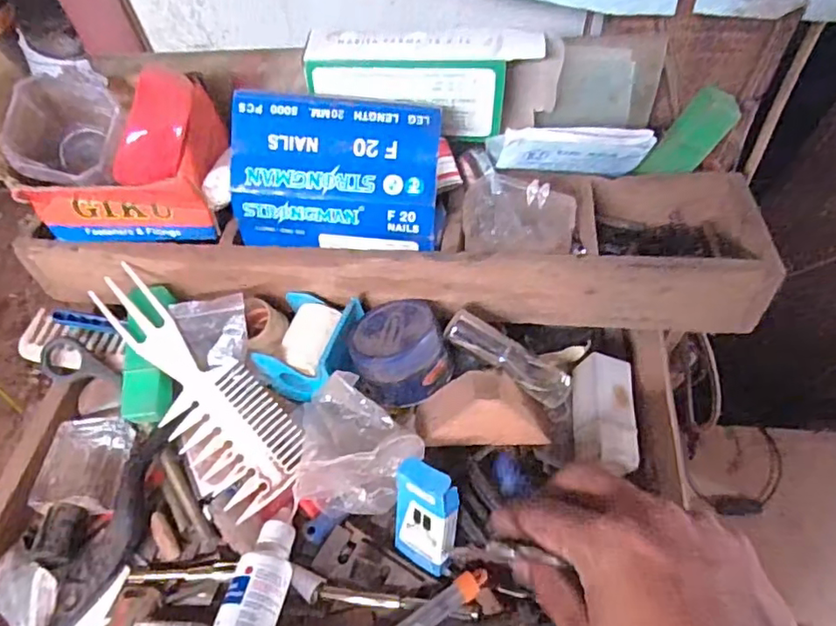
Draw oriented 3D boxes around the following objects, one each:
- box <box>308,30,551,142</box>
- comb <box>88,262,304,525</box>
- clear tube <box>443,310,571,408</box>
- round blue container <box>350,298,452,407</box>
[{"bbox_3d":[0.004,-0.149,0.387,0.142,0.055,0.038,2,56,3],"label":"box"},{"bbox_3d":[-0.149,0.048,0.393,0.064,0.011,0.182,-43,77,-8],"label":"comb"},{"bbox_3d":[0.061,0.030,0.391,0.091,0.018,0.023,33,58,-15],"label":"clear tube"},{"bbox_3d":[-0.014,0.025,0.406,0.061,0.049,0.066,-20,39,-3],"label":"round blue container"}]

